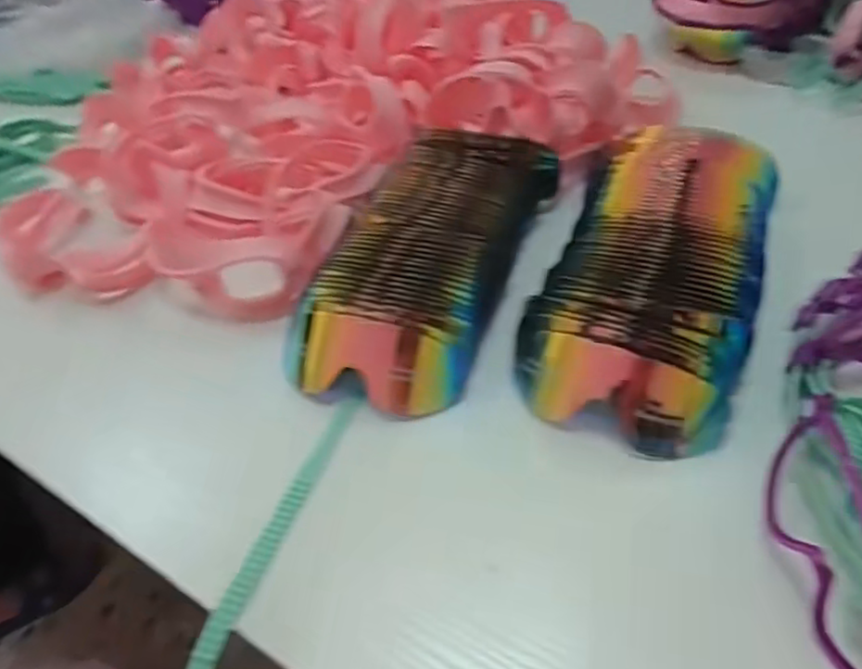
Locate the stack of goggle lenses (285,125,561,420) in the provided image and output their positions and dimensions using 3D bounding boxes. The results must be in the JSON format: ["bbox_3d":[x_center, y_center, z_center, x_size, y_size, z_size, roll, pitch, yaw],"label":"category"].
[{"bbox_3d":[-0.003,-0.060,0.473,0.133,0.068,0.254,13,49,20],"label":"stack of goggle lenses"}]

